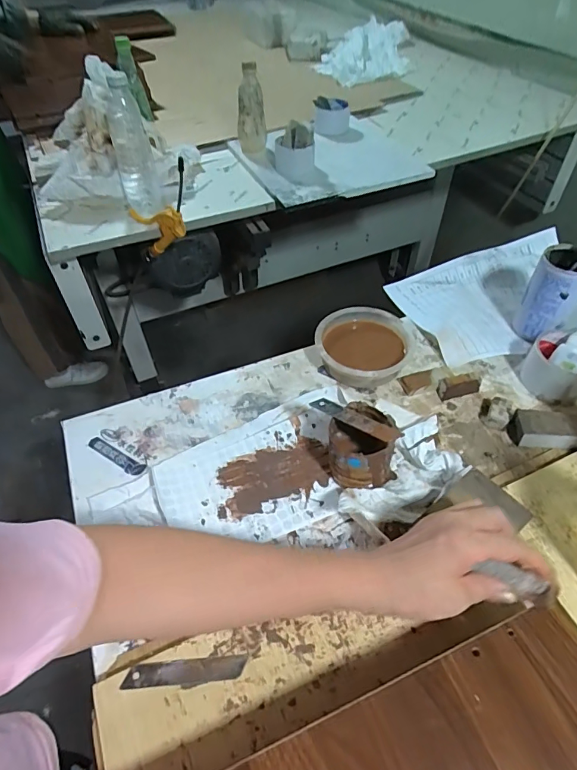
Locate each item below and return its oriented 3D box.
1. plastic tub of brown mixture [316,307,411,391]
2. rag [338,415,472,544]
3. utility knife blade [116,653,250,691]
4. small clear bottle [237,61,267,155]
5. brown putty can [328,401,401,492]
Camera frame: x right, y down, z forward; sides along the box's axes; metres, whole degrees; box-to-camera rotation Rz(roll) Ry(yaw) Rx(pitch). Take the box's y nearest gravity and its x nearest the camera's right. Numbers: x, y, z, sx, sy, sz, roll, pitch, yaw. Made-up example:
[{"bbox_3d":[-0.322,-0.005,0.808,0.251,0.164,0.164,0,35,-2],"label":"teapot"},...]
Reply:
[{"bbox_3d":[0.098,-0.053,0.612,0.119,0.034,0.115,0,50,0],"label":"plastic tub of brown mixture"},{"bbox_3d":[0.124,0.102,0.481,0.151,0.038,0.087,-35,58,-26],"label":"rag"},{"bbox_3d":[-0.084,0.235,0.374,0.097,0.004,0.017,-4,50,-3],"label":"utility knife blade"},{"bbox_3d":[-0.081,-0.587,0.976,0.060,0.162,0.062,-4,50,-3],"label":"small clear bottle"},{"bbox_3d":[0.078,0.068,0.484,0.072,0.076,0.066,0,50,0],"label":"brown putty can"}]

